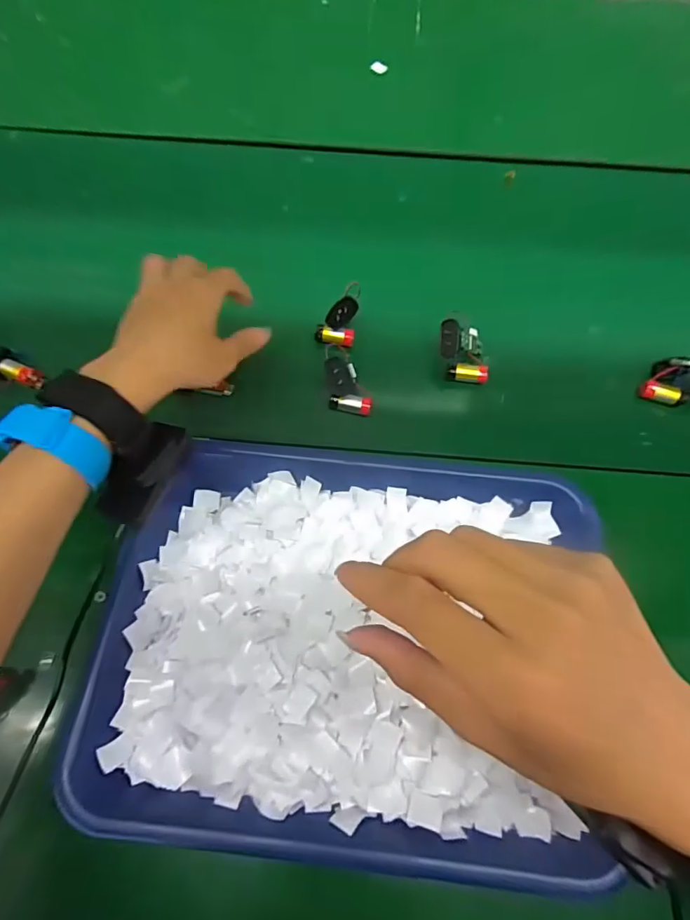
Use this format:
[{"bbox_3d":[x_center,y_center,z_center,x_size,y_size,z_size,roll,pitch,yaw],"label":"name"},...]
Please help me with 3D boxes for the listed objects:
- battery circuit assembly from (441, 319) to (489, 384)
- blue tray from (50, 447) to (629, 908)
[{"bbox_3d":[0.108,-0.099,0.441,0.045,0.035,0.045,-1,63,-2],"label":"battery circuit assembly"},{"bbox_3d":[0.003,0.114,0.335,0.314,0.031,0.257,6,63,2],"label":"blue tray"}]

